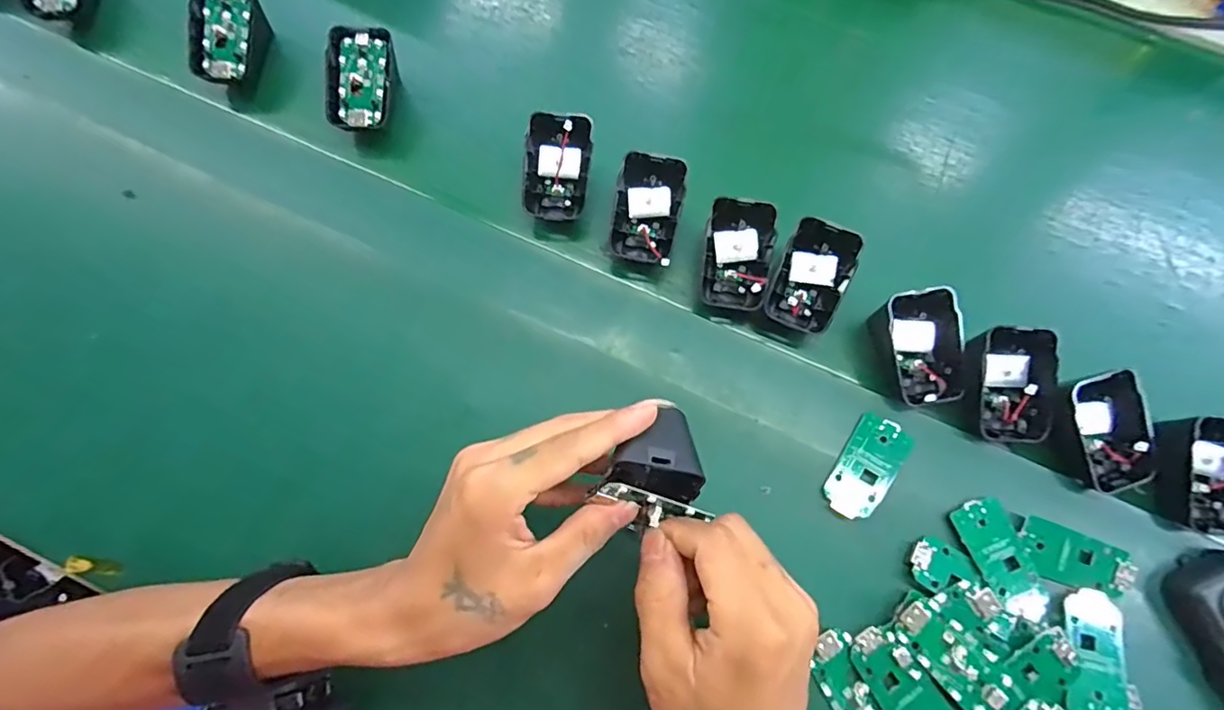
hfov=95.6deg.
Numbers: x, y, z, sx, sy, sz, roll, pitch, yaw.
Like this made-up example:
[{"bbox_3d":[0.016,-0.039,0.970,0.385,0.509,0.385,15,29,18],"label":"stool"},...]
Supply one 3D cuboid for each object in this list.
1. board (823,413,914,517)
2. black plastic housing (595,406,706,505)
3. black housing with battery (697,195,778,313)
[{"bbox_3d":[0.153,0.068,0.332,0.031,0.008,0.064,31,73,11],"label":"board"},{"bbox_3d":[0.018,0.046,0.260,0.046,0.033,0.033,4,44,-13],"label":"black plastic housing"},{"bbox_3d":[0.081,-0.064,0.365,0.043,0.025,0.067,9,88,2],"label":"black housing with battery"}]

